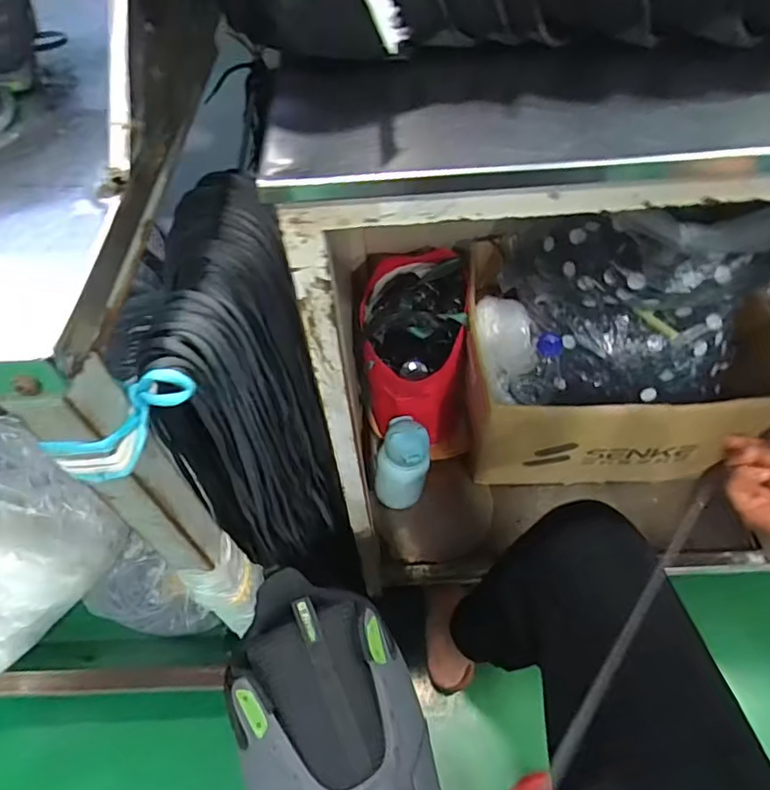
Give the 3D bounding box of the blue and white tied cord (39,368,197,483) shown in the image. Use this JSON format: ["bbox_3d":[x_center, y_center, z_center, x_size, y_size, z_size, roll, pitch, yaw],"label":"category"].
[{"bbox_3d":[-0.124,0.013,0.264,0.067,0.035,0.025,-37,60,-20],"label":"blue and white tied cord"}]

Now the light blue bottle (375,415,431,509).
[{"bbox_3d":[0.027,0.120,0.880,0.070,0.194,0.083,34,63,25],"label":"light blue bottle"}]

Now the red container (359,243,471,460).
[{"bbox_3d":[0.055,-0.052,0.932,0.166,0.301,0.253,-5,54,0],"label":"red container"}]

